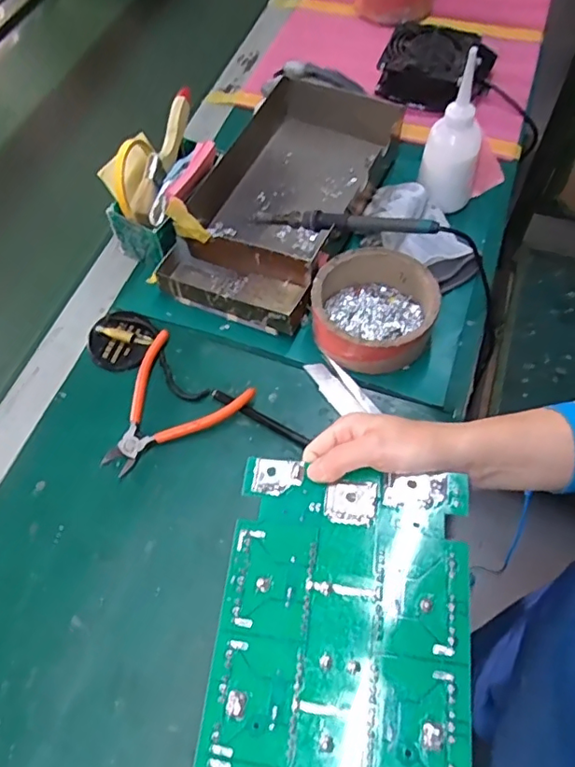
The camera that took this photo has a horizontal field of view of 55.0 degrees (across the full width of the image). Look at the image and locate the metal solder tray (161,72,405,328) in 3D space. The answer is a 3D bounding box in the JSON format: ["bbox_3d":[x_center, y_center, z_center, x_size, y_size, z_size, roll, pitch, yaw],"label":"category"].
[{"bbox_3d":[-0.006,-0.218,0.641,0.193,0.061,0.334,16,63,11],"label":"metal solder tray"}]

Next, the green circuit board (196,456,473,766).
[{"bbox_3d":[0.023,0.180,0.288,0.136,0.004,0.275,2,63,12],"label":"green circuit board"}]

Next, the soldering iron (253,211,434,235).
[{"bbox_3d":[0.052,-0.168,0.573,0.204,0.026,0.025,10,61,23],"label":"soldering iron"}]

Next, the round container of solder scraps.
[{"bbox_3d":[0.086,-0.075,0.561,0.122,0.051,0.117,13,62,10],"label":"round container of solder scraps"}]

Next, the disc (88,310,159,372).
[{"bbox_3d":[-0.174,-0.049,0.580,0.066,0.017,0.071,-1,61,2],"label":"disc"}]

